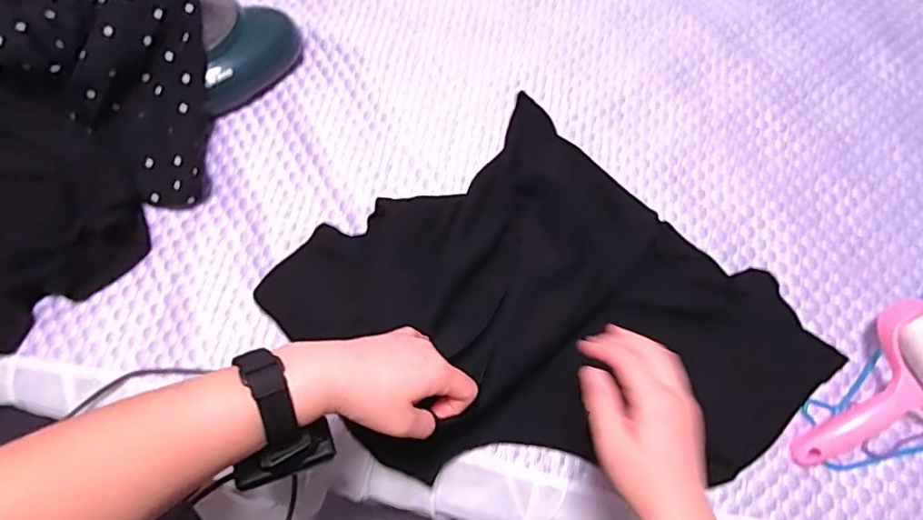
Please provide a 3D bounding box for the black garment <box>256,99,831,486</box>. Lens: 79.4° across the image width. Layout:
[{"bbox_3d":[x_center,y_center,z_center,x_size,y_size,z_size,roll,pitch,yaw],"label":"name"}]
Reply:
[{"bbox_3d":[0.088,0.061,0.562,0.414,0.067,0.439,-36,74,-15],"label":"black garment"}]

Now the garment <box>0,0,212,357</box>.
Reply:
[{"bbox_3d":[-0.418,-0.145,0.589,0.283,0.154,0.434,-7,72,-5],"label":"garment"}]

